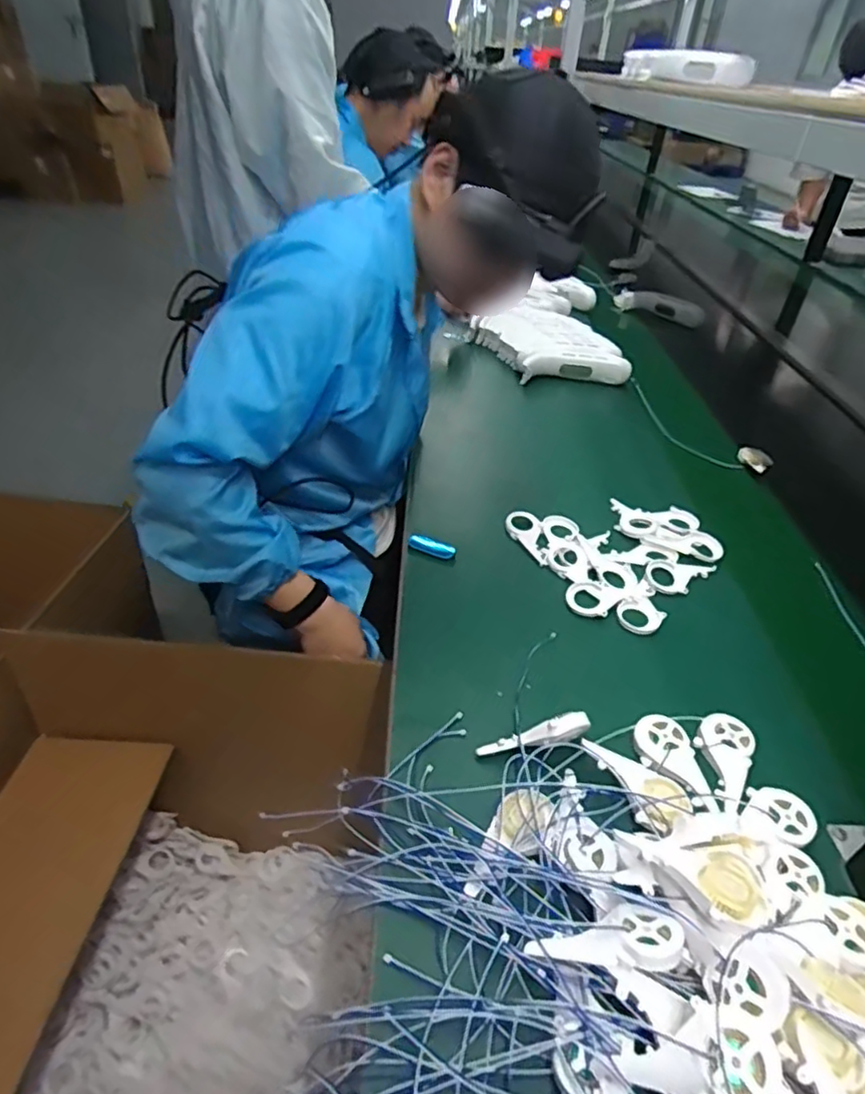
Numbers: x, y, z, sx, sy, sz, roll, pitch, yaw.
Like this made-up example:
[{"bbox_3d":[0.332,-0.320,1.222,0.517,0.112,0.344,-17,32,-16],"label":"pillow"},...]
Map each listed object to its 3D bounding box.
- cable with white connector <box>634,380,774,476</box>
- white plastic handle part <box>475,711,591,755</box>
[{"bbox_3d":[0.416,-0.205,1.038,0.101,0.015,0.332,-16,43,-24],"label":"cable with white connector"},{"bbox_3d":[0.083,0.156,0.512,0.094,0.021,0.017,-18,39,6],"label":"white plastic handle part"}]

